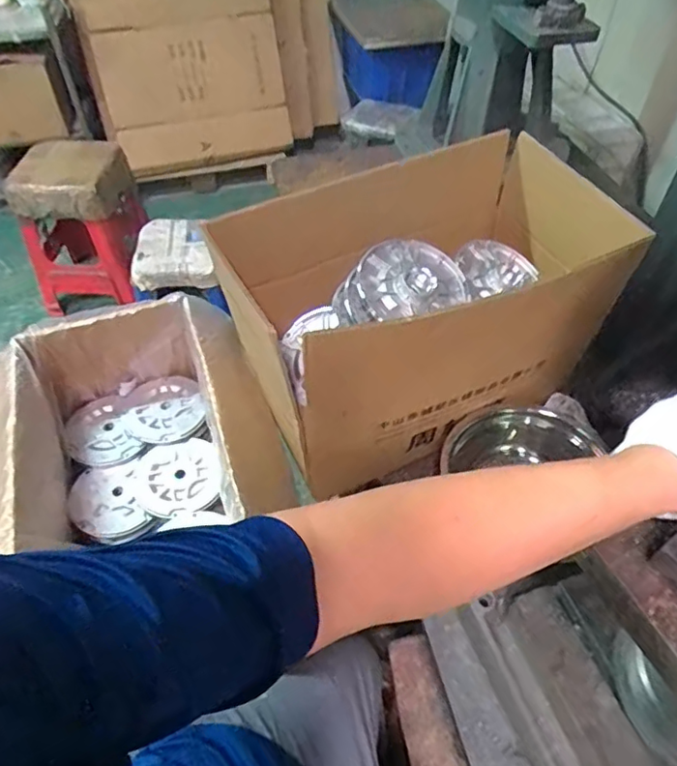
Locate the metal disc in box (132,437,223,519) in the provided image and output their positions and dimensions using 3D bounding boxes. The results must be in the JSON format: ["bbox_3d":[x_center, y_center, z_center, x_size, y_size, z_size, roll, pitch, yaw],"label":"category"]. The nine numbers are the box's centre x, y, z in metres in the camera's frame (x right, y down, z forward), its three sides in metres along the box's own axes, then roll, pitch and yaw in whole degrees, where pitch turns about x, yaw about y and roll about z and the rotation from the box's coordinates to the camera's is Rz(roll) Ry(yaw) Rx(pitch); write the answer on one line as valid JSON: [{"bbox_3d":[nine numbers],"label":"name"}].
[{"bbox_3d":[-0.242,0.140,0.871,0.125,0.015,0.119,4,63,-7],"label":"metal disc in box"}]

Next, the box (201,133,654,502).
[{"bbox_3d":[0.113,-0.117,0.784,0.452,0.249,0.306,-23,53,-19],"label":"box"}]

